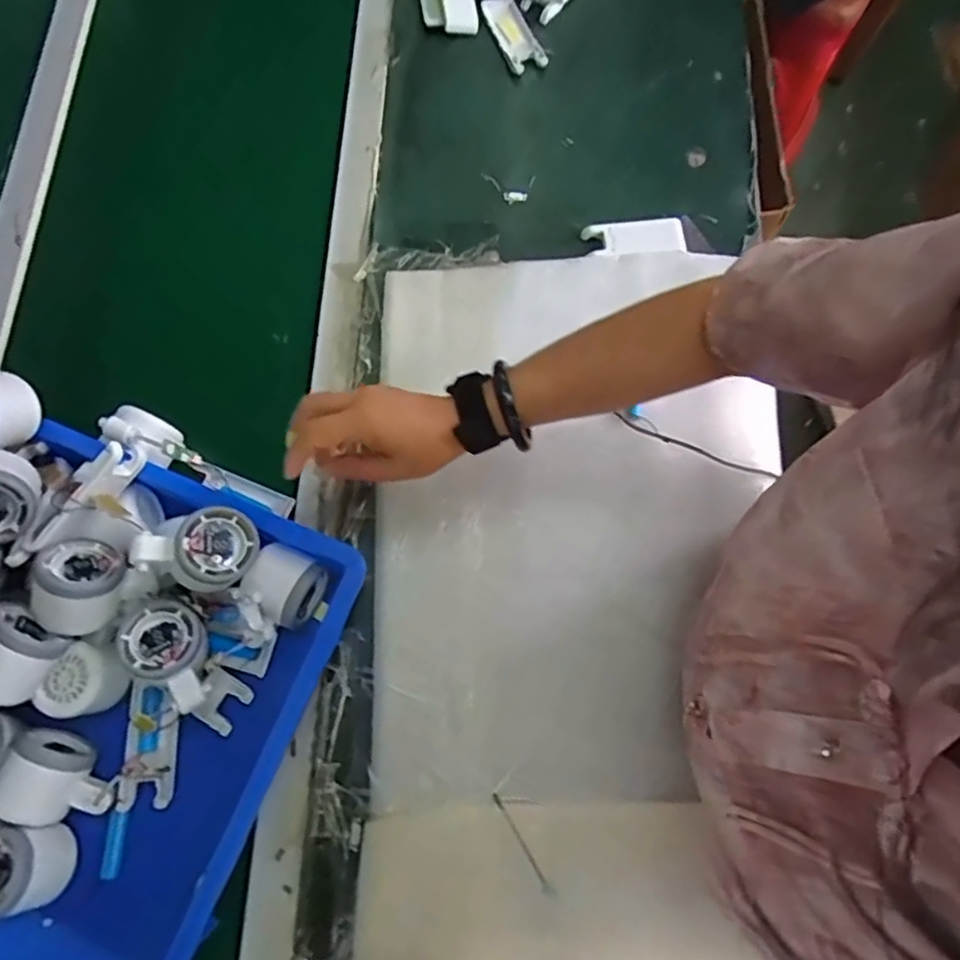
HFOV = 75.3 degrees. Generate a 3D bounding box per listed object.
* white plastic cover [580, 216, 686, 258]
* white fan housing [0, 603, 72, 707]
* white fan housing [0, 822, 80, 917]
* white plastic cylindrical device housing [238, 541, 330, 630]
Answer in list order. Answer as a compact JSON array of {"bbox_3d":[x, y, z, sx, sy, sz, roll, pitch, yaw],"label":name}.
[{"bbox_3d":[0.160,-0.248,0.641,0.099,0.013,0.040,-6,80,2],"label":"white plastic cover"},{"bbox_3d":[-0.344,0.128,0.451,0.055,0.050,0.059,36,77,8],"label":"white fan housing"},{"bbox_3d":[-0.344,0.286,0.458,0.065,0.038,0.060,0,75,-1],"label":"white fan housing"},{"bbox_3d":[-0.158,0.086,0.511,0.051,0.056,0.056,27,76,6],"label":"white plastic cylindrical device housing"}]

